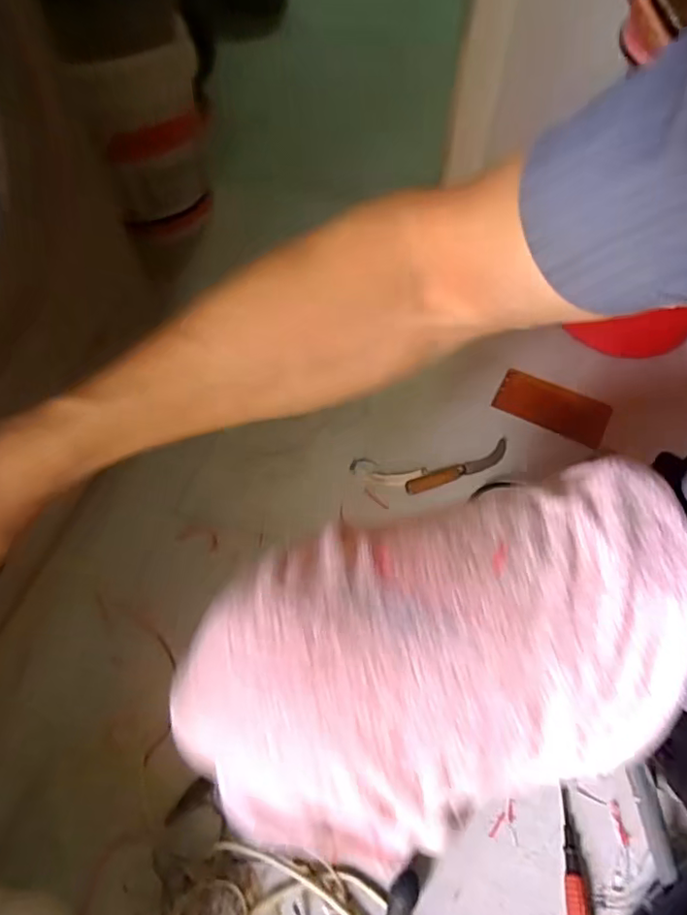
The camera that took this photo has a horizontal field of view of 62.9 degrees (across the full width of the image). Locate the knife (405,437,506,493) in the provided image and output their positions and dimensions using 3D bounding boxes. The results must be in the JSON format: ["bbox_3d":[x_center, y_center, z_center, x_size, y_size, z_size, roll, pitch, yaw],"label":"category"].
[{"bbox_3d":[0.176,0.016,0.857,0.174,0.012,0.031,-21,60,-11],"label":"knife"}]

